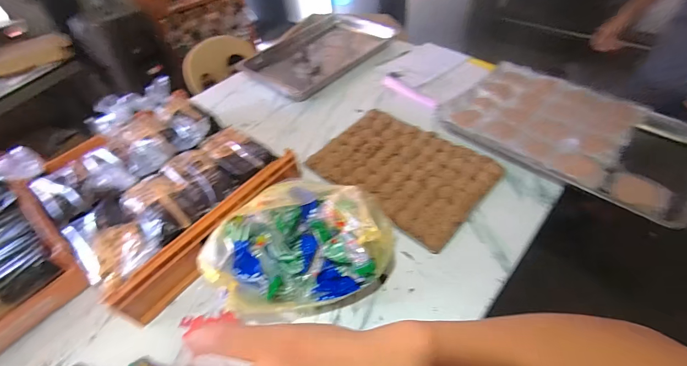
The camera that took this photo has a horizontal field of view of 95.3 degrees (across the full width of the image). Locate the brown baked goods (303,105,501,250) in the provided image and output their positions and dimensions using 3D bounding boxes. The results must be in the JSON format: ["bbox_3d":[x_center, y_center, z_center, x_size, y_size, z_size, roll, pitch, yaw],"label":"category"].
[{"bbox_3d":[0.146,-0.046,0.835,0.426,0.027,0.293,34,60,30],"label":"brown baked goods"}]

